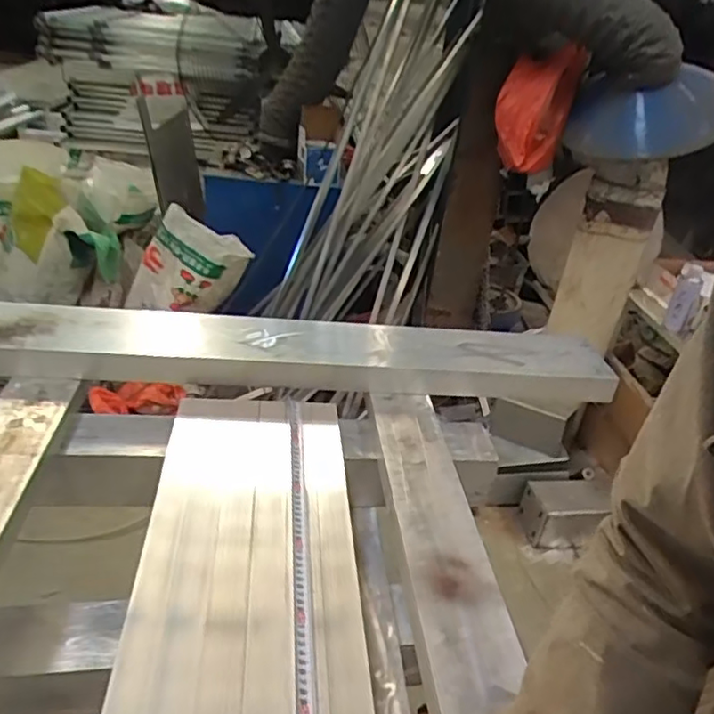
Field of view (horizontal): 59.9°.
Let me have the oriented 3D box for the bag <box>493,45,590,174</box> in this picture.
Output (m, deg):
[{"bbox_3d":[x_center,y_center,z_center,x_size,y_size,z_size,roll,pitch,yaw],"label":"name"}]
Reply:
[{"bbox_3d":[0.481,-0.672,1.689,0.201,0.300,0.190,14,30,11],"label":"bag"}]

